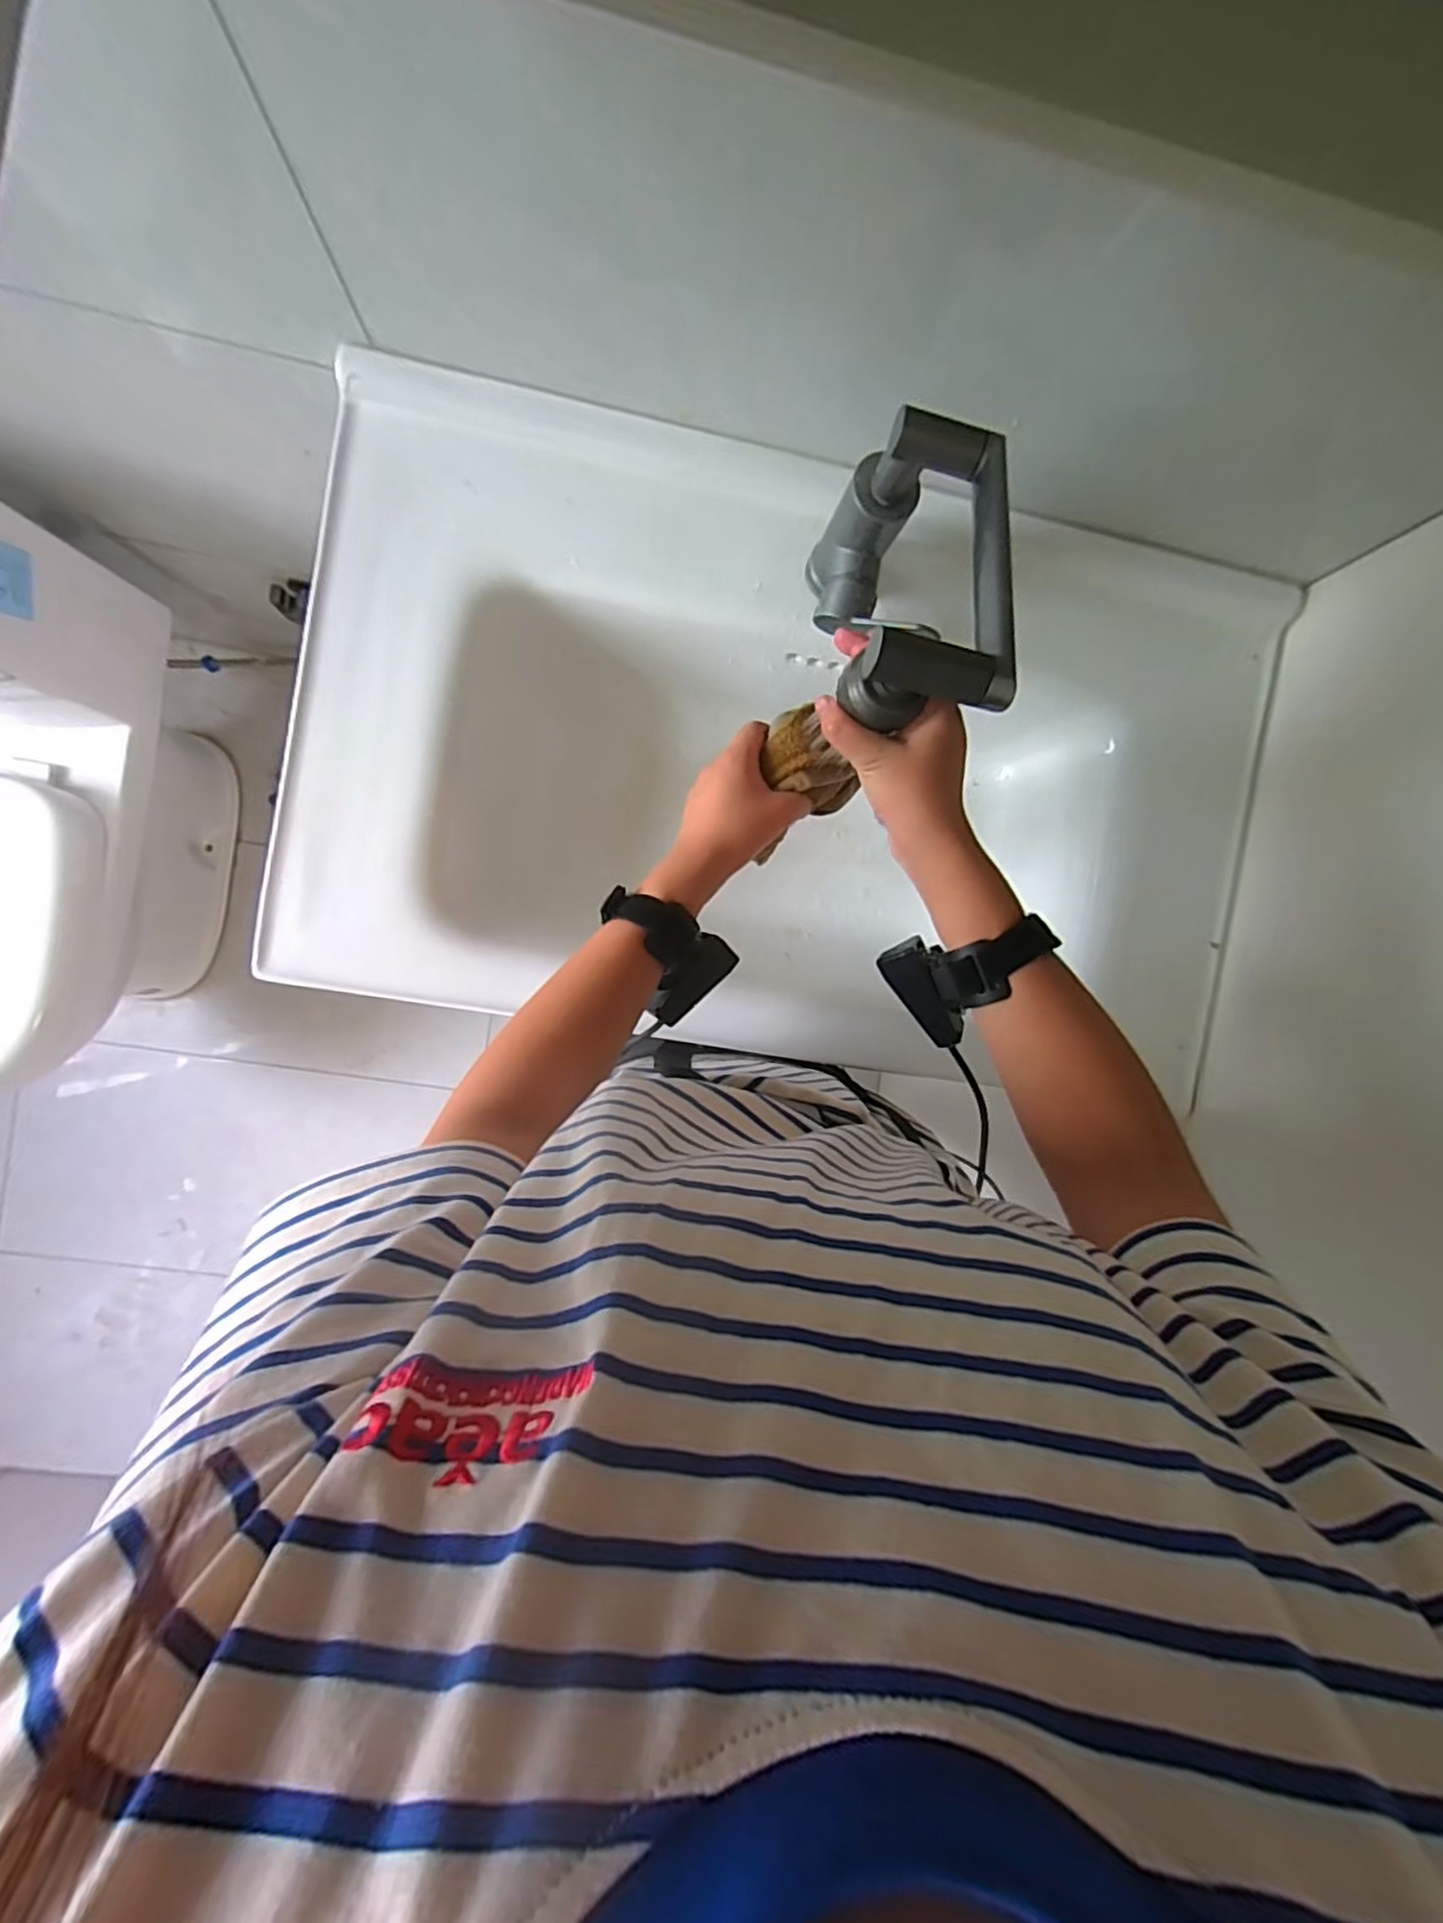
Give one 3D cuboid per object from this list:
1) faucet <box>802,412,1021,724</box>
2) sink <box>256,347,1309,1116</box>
[{"bbox_3d":[0.119,-0.231,0.456,0.085,0.193,0.188,7,92,-6],"label":"faucet"},{"bbox_3d":[0.061,-0.170,0.647,0.806,0.160,0.463,7,92,-6],"label":"sink"}]

